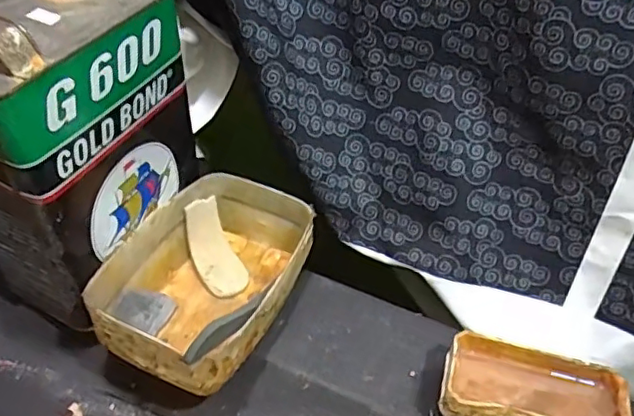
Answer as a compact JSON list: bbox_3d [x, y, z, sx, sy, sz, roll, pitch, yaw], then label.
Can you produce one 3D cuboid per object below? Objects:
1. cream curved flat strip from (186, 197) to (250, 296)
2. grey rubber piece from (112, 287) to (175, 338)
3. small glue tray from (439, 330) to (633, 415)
[{"bbox_3d":[-0.091,0.038,0.538,0.039,0.026,0.088,-19,75,-22],"label":"cream curved flat strip"},{"bbox_3d":[-0.140,0.082,0.493,0.045,0.004,0.039,37,42,-18],"label":"grey rubber piece"},{"bbox_3d":[0.157,0.142,0.445,0.125,0.044,0.070,11,43,9],"label":"small glue tray"}]

